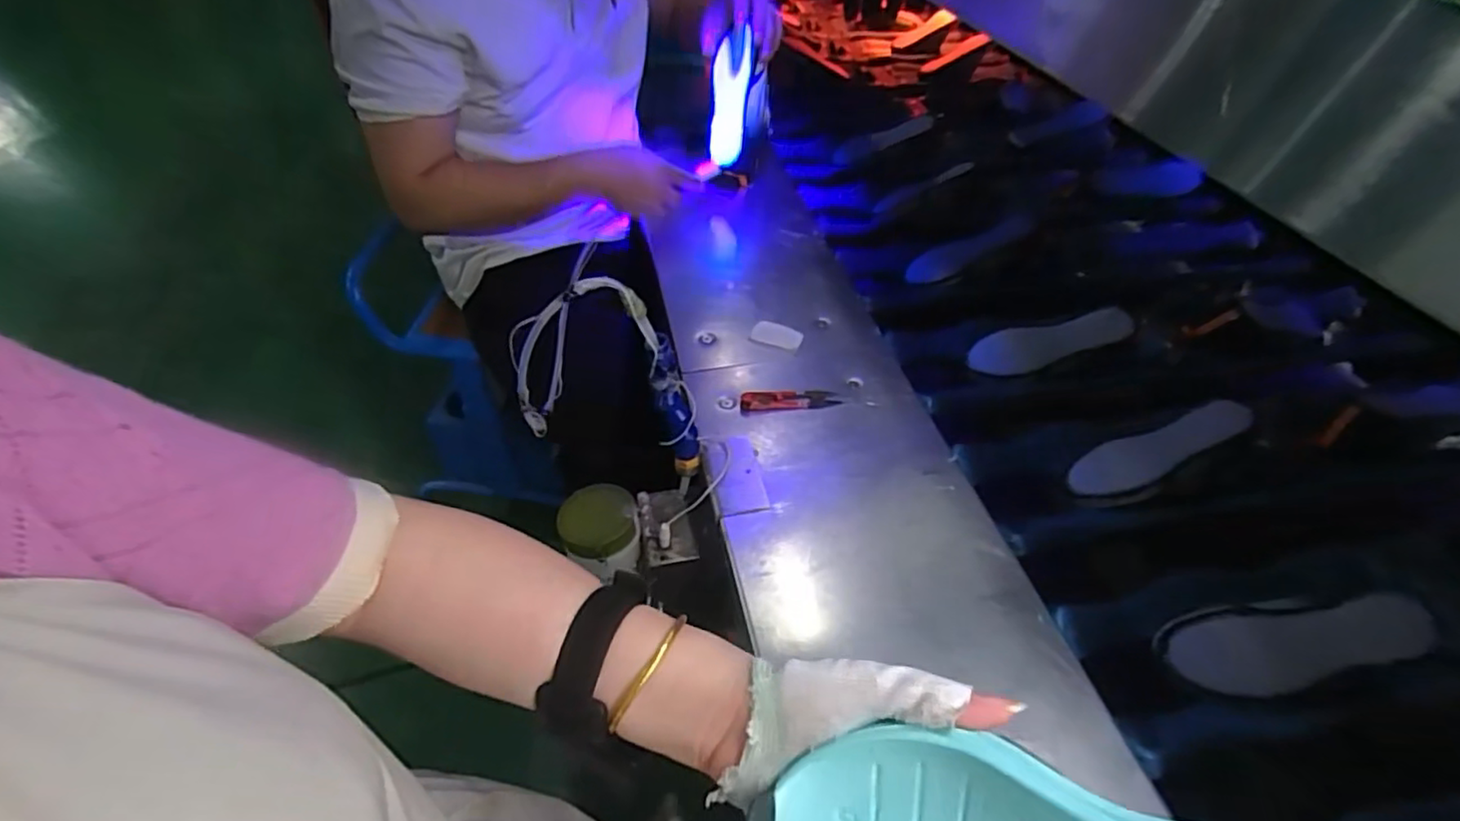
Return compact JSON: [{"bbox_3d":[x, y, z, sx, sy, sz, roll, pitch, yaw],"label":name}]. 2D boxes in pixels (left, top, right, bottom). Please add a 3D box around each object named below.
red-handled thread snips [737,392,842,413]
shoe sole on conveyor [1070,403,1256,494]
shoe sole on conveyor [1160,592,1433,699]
[{"bbox_3d":[0.061,-0.011,0.664,0.097,0.008,0.027,-5,46,-6],"label":"red-handled thread snips"},{"bbox_3d":[0.428,0.038,0.657,0.181,0.011,0.052,-24,48,2],"label":"shoe sole on conveyor"},{"bbox_3d":[0.446,0.184,0.522,0.182,0.020,0.064,-14,42,14],"label":"shoe sole on conveyor"}]

